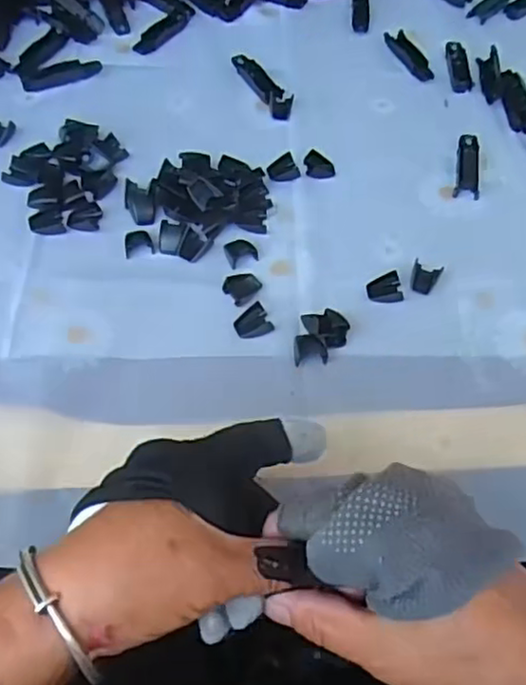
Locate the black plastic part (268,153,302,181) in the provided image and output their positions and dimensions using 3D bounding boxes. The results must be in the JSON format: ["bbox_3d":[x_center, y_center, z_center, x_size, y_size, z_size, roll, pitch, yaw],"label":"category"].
[{"bbox_3d":[0.015,-0.130,0.493,0.023,0.009,0.019,-22,62,-16],"label":"black plastic part"}]

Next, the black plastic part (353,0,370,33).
[{"bbox_3d":[0.092,-0.311,0.614,0.016,0.004,0.062,5,58,0],"label":"black plastic part"}]

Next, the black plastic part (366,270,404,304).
[{"bbox_3d":[0.081,-0.037,0.439,0.023,0.008,0.021,-4,58,-6],"label":"black plastic part"}]

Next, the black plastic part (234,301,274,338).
[{"bbox_3d":[-0.007,-0.013,0.418,0.022,0.007,0.019,-20,61,-15],"label":"black plastic part"}]

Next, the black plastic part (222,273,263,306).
[{"bbox_3d":[-0.013,-0.038,0.431,0.020,0.007,0.023,39,64,19],"label":"black plastic part"}]

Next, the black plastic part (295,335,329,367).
[{"bbox_3d":[0.030,0.004,0.409,0.021,0.006,0.020,1,58,-3],"label":"black plastic part"}]

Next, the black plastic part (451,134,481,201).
[{"bbox_3d":[0.159,-0.139,0.507,0.018,0.007,0.067,11,58,4],"label":"black plastic part"}]

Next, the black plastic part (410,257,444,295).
[{"bbox_3d":[0.108,-0.044,0.443,0.019,0.005,0.025,24,60,11],"label":"black plastic part"}]

